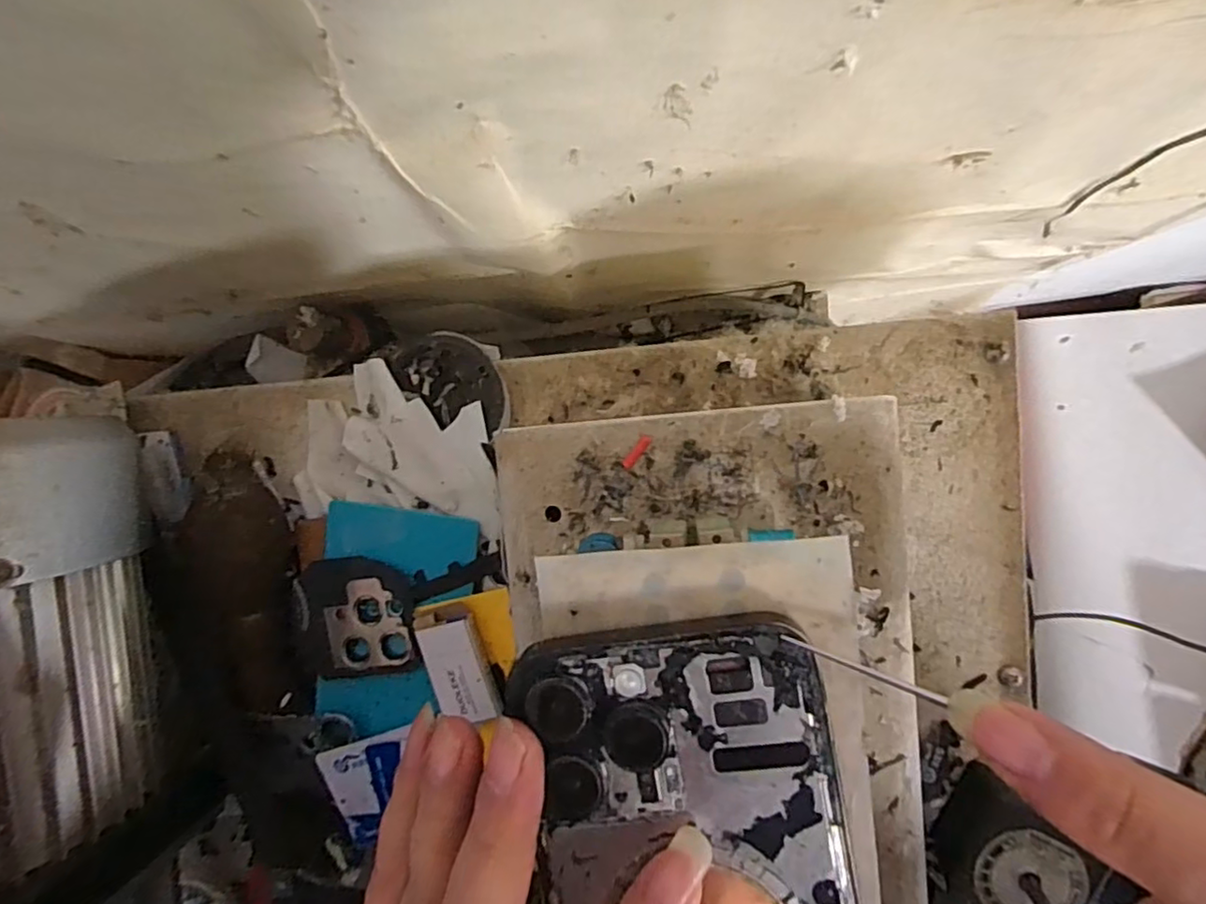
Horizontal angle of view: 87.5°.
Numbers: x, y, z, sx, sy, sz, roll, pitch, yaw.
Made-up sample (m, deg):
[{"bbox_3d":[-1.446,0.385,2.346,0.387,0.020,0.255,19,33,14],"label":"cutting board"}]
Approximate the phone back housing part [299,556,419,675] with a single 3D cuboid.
[{"bbox_3d":[-0.114,0.078,0.295,0.055,0.006,0.056,-7,93,7],"label":"phone back housing part"}]

